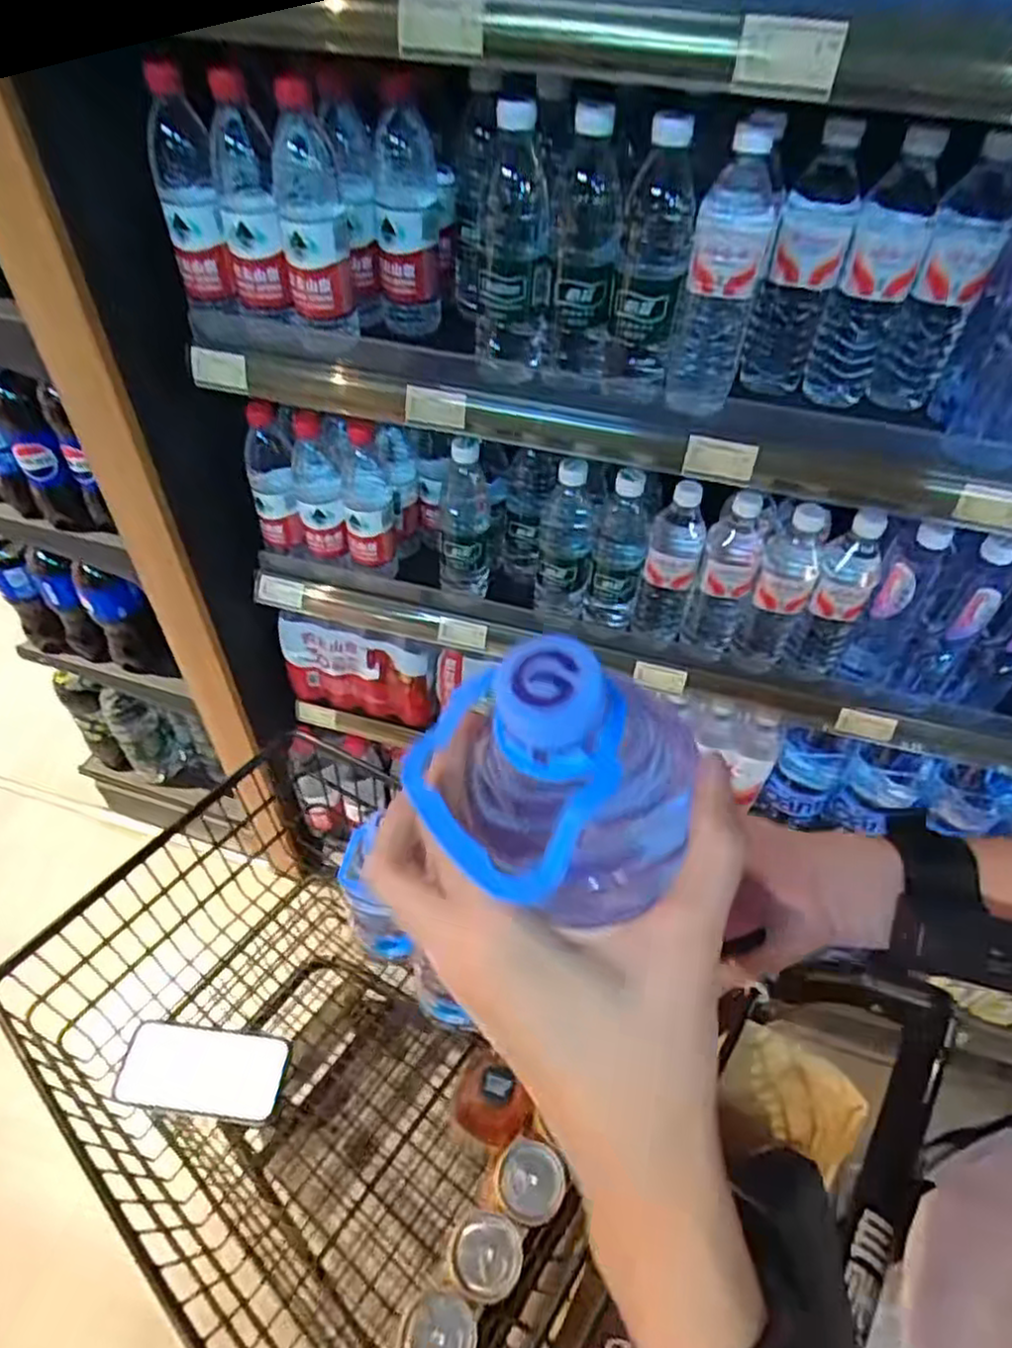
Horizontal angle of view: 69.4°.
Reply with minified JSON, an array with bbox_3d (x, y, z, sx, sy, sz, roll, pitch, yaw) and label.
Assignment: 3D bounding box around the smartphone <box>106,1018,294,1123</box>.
[{"bbox_3d":[-0.300,0.392,0.727,0.156,0.009,0.078,10,48,-3],"label":"smartphone"}]

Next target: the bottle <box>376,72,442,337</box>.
[{"bbox_3d":[-0.100,-0.468,0.745,0.058,0.213,0.061,1,48,-2],"label":"bottle"}]

